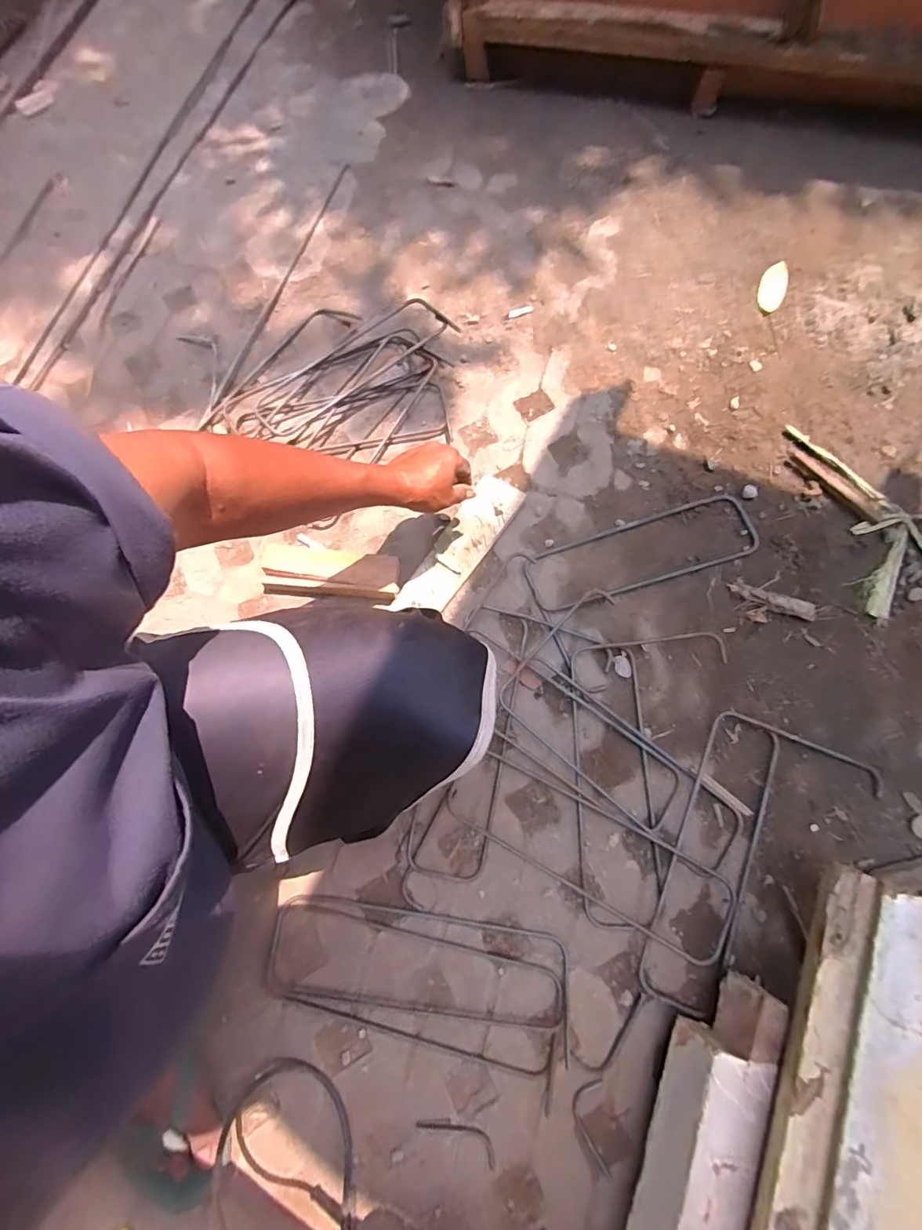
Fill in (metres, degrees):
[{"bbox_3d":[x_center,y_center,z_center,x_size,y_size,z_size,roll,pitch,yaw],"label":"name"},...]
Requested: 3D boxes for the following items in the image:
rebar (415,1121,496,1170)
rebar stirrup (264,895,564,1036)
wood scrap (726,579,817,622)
[{"bbox_3d":[-0.003,0.568,0.530,0.089,0.007,0.026,21,76,8],"label":"rebar"},{"bbox_3d":[-0.056,0.418,0.568,0.352,0.025,0.107,8,75,4],"label":"rebar stirrup"},{"bbox_3d":[0.444,-0.022,0.693,0.115,0.010,0.028,22,76,8],"label":"wood scrap"}]

